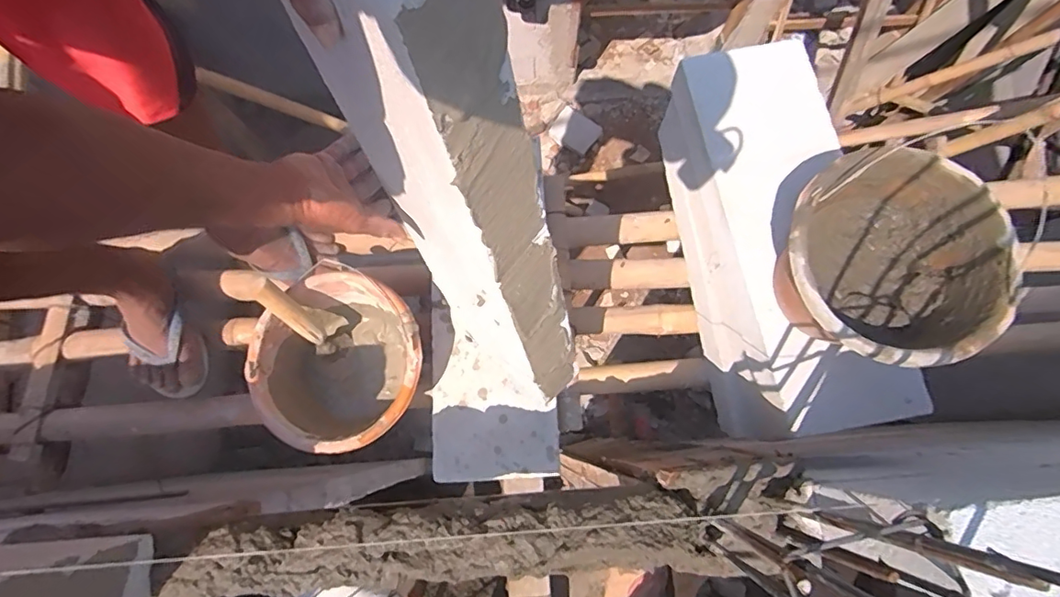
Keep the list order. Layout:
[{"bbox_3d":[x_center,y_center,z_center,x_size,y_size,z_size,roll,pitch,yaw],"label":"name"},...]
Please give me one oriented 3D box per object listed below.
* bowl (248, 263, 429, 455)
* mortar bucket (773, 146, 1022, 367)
[{"bbox_3d":[-0.286,0.106,0.850,0.239,0.132,0.248,0,77,0],"label":"bowl"},{"bbox_3d":[0.419,-0.037,0.664,0.238,0.151,0.239,0,77,0],"label":"mortar bucket"}]

